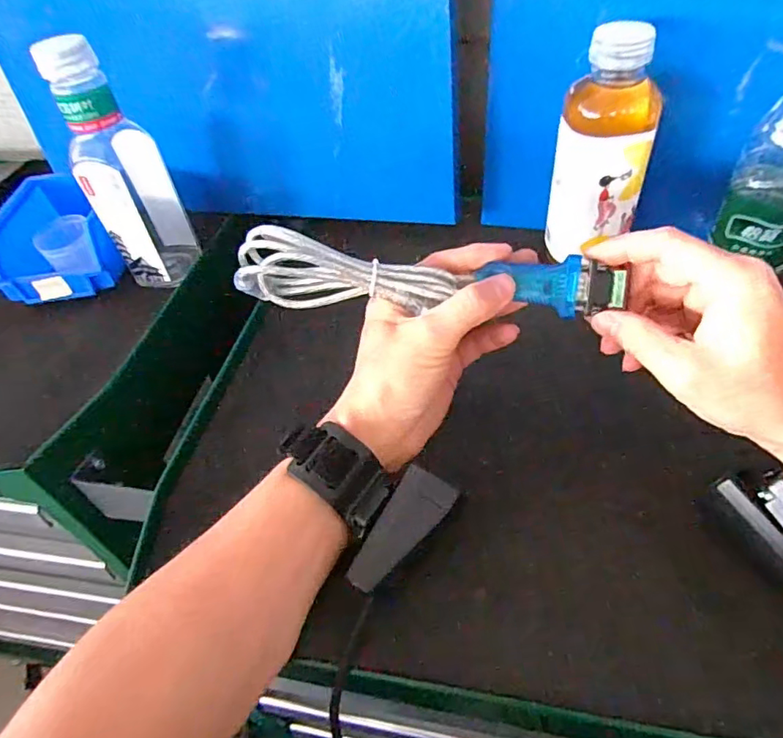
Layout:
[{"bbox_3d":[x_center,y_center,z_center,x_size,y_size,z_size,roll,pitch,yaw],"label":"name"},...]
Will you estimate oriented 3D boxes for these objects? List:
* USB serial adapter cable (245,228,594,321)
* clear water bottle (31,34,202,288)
[{"bbox_3d":[0.011,-0.051,0.309,0.201,0.049,0.030,3,48,4],"label":"USB serial adapter cable"},{"bbox_3d":[-0.233,-0.174,0.469,0.067,0.198,0.080,-21,48,-13],"label":"clear water bottle"}]

